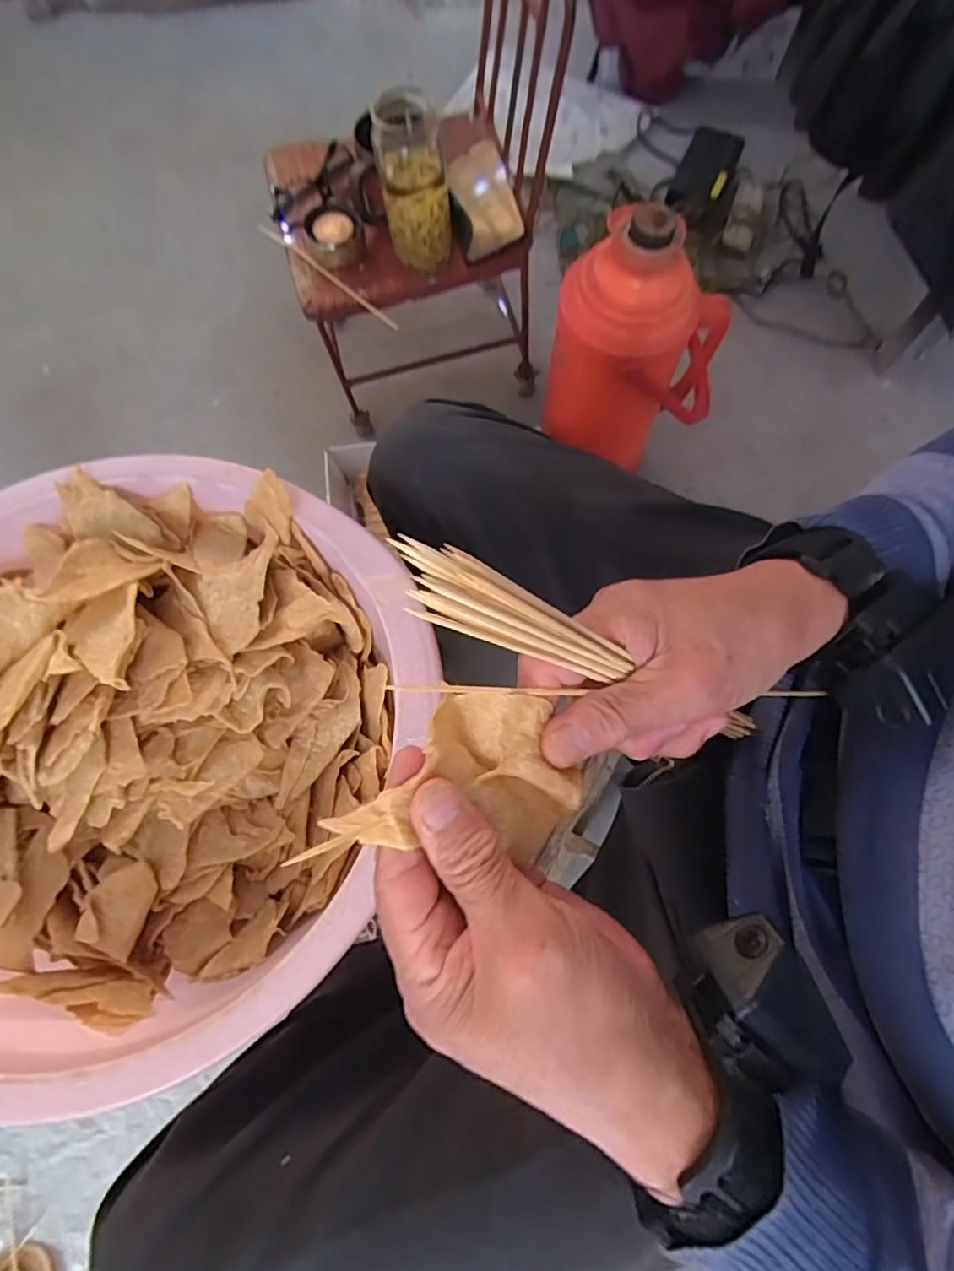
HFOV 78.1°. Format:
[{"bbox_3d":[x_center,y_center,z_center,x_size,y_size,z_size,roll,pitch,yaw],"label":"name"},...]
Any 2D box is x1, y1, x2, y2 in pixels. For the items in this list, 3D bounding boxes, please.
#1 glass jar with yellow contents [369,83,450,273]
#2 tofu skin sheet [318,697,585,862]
[{"bbox_3d":[-0.063,-0.467,0.606,0.068,0.151,0.059,3,73,0],"label":"glass jar with yellow contents"},{"bbox_3d":[-0.002,0.050,0.224,0.085,0.017,0.060,14,80,-18],"label":"tofu skin sheet"}]

